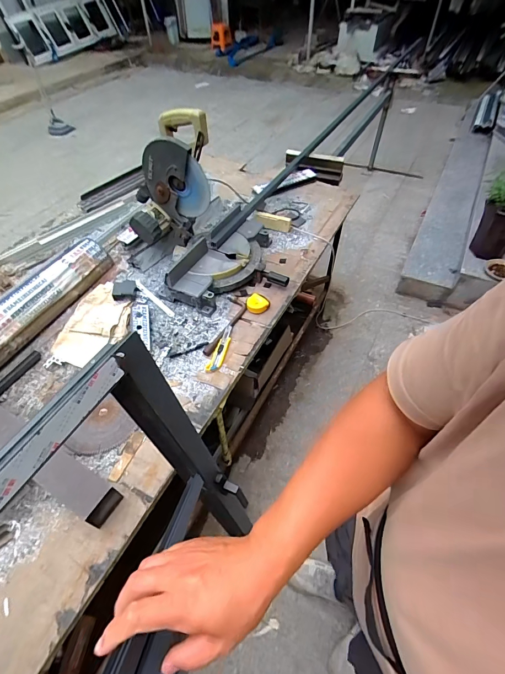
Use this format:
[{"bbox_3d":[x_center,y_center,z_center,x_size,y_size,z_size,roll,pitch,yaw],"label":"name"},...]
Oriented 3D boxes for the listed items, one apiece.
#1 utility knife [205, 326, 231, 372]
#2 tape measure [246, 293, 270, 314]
[{"bbox_3d":[-0.096,0.033,1.079,0.042,0.014,0.186,13,53,12],"label":"utility knife"},{"bbox_3d":[0.015,-0.116,1.177,0.066,0.033,0.067,-33,57,-22],"label":"tape measure"}]

